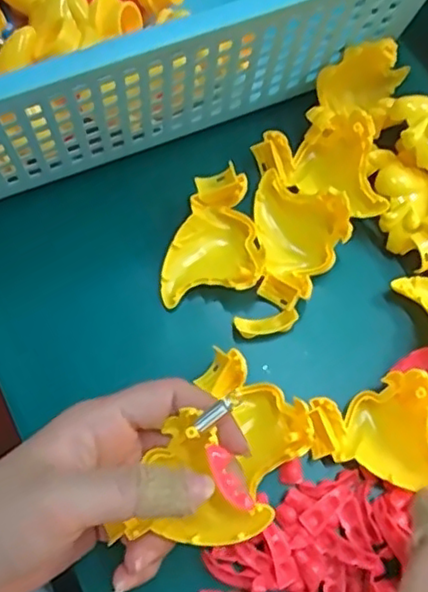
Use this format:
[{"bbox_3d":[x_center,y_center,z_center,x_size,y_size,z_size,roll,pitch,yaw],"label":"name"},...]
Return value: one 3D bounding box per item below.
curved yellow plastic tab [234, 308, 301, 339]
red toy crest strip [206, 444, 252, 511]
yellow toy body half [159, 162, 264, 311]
[{"bbox_3d":[0.028,0.015,0.343,0.033,0.009,0.010,-6,71,-4],"label":"curved yellow plastic tab"},{"bbox_3d":[0.005,0.075,0.267,0.010,0.004,0.029,-28,78,-11],"label":"red toy crest strip"},{"bbox_3d":[-0.004,-0.035,0.348,0.053,0.027,0.067,-6,71,-4],"label":"yellow toy body half"}]

